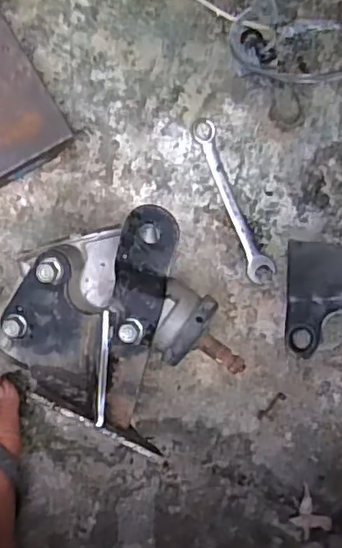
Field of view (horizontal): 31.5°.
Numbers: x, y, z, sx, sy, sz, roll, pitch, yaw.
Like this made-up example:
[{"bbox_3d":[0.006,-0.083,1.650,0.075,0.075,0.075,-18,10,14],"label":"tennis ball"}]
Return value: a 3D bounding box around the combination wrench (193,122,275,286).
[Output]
[{"bbox_3d":[0.060,-0.072,0.583,0.026,0.007,0.161,-22,89,-6],"label":"combination wrench"}]

